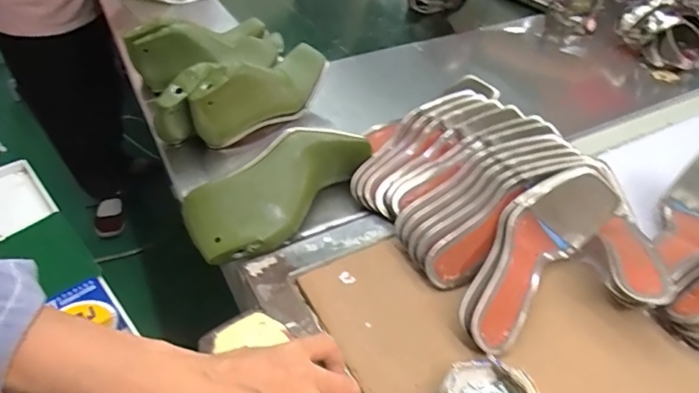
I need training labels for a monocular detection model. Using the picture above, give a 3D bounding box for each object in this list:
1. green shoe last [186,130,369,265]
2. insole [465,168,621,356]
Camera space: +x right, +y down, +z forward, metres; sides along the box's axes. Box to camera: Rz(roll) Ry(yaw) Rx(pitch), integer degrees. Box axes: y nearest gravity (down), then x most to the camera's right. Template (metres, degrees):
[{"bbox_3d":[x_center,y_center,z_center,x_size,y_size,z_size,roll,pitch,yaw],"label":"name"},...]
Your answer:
[{"bbox_3d":[-0.073,-0.010,0.538,0.222,0.072,0.085,-24,47,-27],"label":"green shoe last"},{"bbox_3d":[0.177,0.056,0.467,0.080,0.059,0.223,32,62,30],"label":"insole"}]

